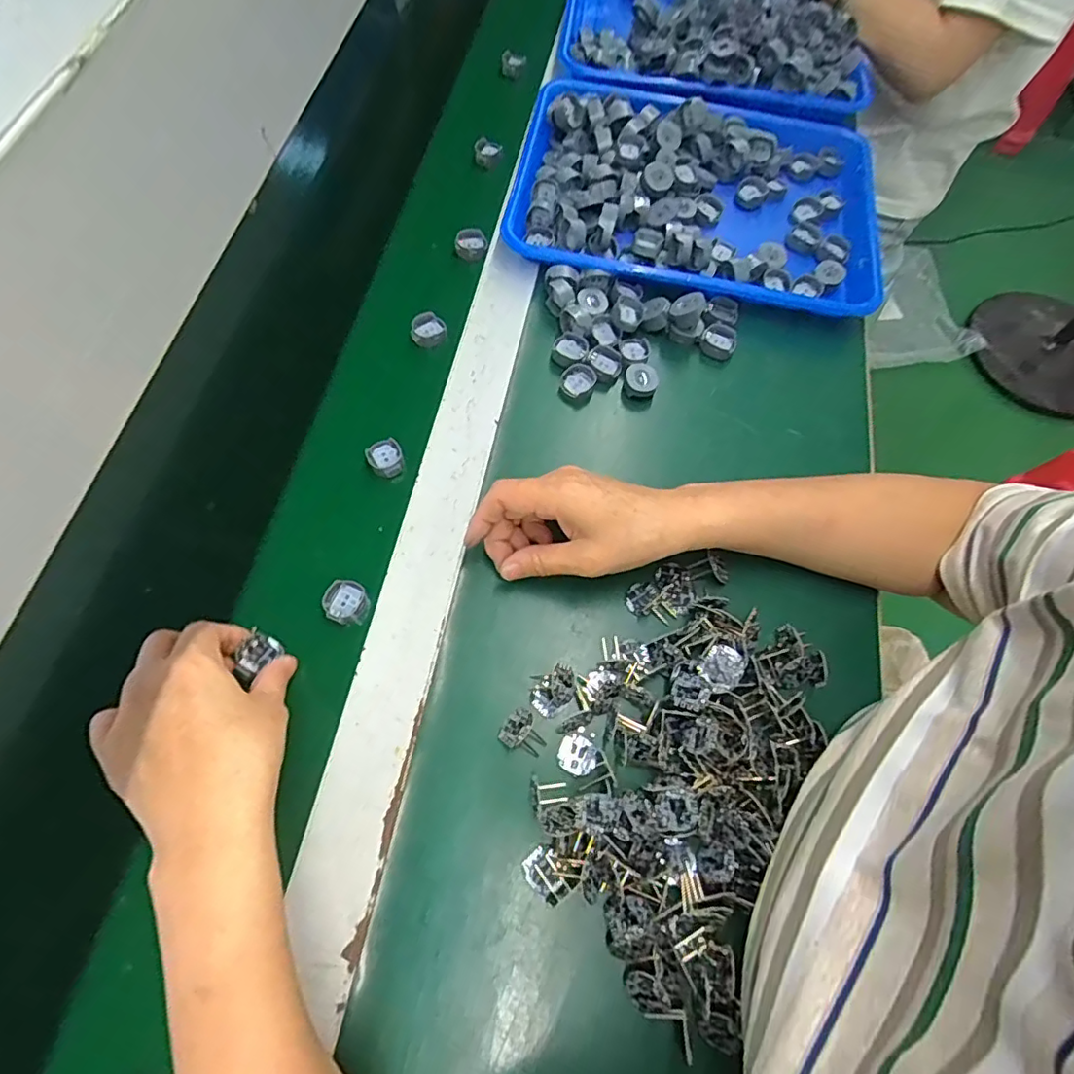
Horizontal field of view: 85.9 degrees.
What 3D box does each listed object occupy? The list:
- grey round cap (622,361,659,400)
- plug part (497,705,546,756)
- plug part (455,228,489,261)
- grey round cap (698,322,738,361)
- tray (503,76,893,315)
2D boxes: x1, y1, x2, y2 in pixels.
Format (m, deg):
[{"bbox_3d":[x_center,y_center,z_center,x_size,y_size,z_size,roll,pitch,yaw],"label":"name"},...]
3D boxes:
[{"bbox_3d":[0.084,-0.127,0.468,0.027,0.013,0.031,10,66,1],"label":"grey round cap"},{"bbox_3d":[-0.008,0.121,0.357,0.028,0.014,0.024,30,68,10],"label":"plug part"},{"bbox_3d":[-0.061,-0.272,0.535,0.029,0.010,0.030,1,66,-3],"label":"plug part"},{"bbox_3d":[0.156,-0.168,0.494,0.029,0.011,0.030,1,66,-3],"label":"grey round cap"},{"bbox_3d":[0.152,-0.332,0.545,0.338,0.047,0.260,9,66,1],"label":"tray"}]

